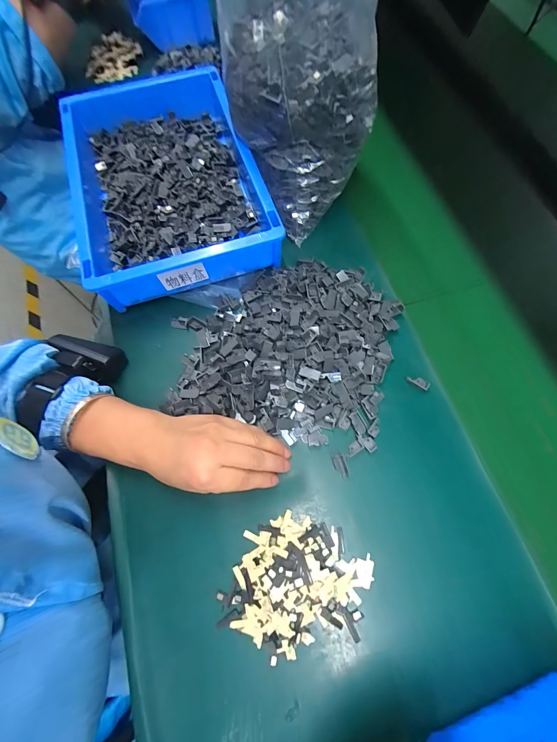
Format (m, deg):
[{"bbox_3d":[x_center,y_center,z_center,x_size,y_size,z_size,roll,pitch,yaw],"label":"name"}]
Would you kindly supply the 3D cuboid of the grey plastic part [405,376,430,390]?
[{"bbox_3d":[0.148,0.012,0.321,0.024,0.005,0.011,24,71,21],"label":"grey plastic part"}]

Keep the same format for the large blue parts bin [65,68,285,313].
[{"bbox_3d":[-0.140,-0.239,0.380,0.205,0.067,0.310,-17,72,-7],"label":"large blue parts bin"}]

